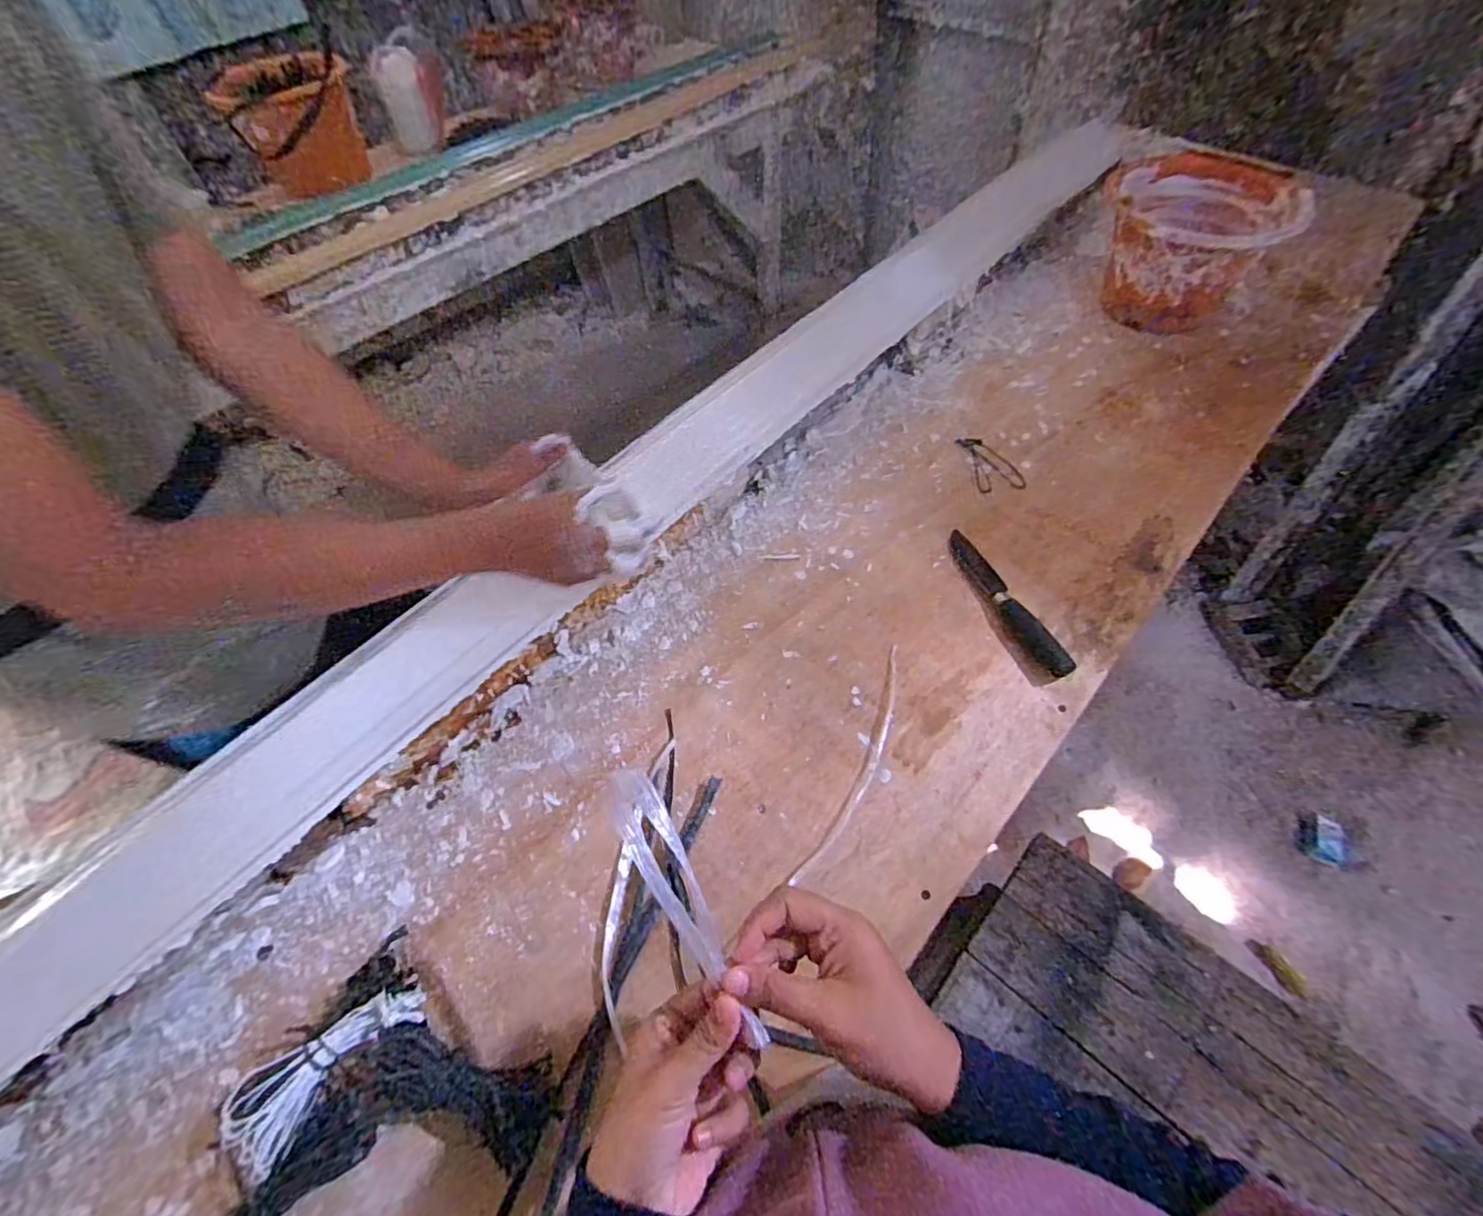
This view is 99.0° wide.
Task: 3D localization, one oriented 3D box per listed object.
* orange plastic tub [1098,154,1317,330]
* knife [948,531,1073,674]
[{"bbox_3d":[0.623,-0.520,0.927,0.199,0.170,0.236,-38,63,-20],"label":"orange plastic tub"},{"bbox_3d":[0.291,-0.012,0.699,0.031,0.023,0.206,-19,58,-9],"label":"knife"}]

